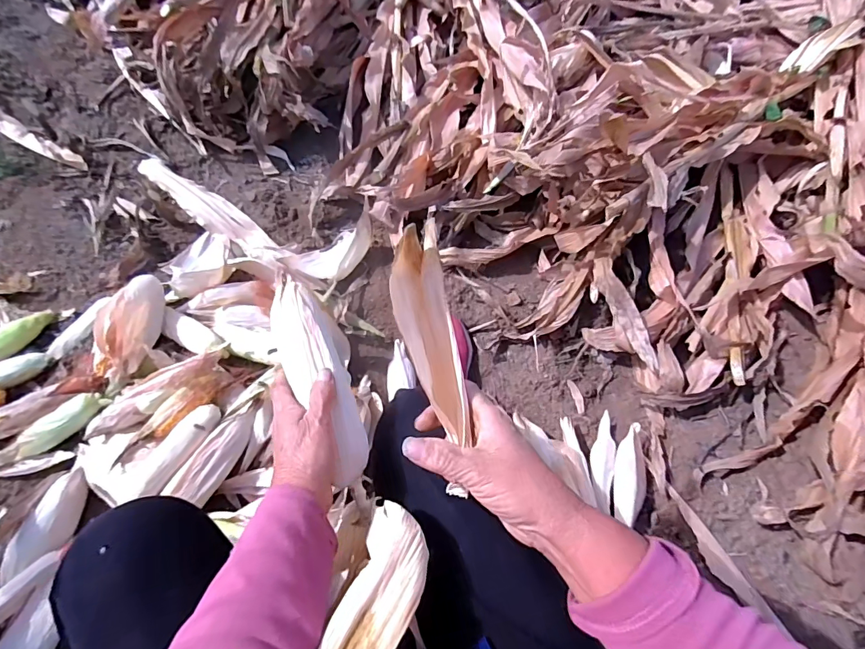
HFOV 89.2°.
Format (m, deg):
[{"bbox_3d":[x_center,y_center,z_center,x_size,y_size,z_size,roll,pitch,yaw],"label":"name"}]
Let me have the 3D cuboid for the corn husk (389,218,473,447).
[{"bbox_3d":[-0.001,0.011,0.335,0.042,0.026,0.168,-17,108,-9],"label":"corn husk"}]

